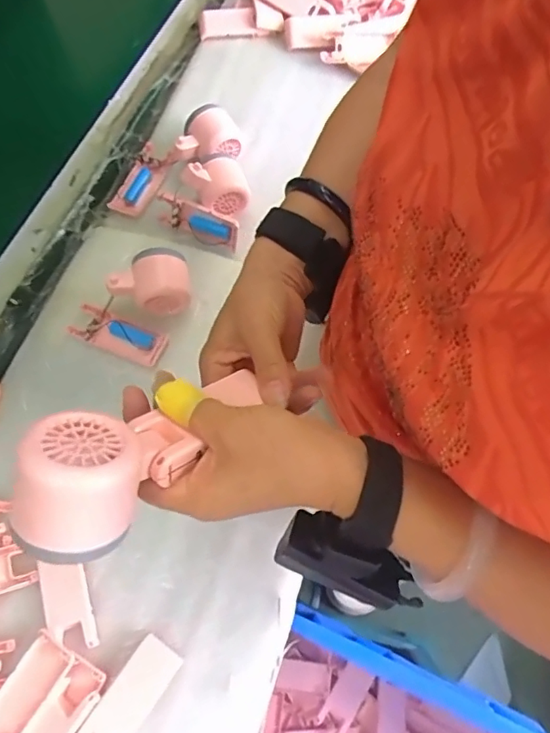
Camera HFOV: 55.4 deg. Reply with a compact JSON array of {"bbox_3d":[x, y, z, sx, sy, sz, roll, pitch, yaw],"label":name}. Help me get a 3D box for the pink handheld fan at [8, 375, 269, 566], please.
[{"bbox_3d":[-0.066,0.040,0.288,0.063,0.044,0.155,40,37,15],"label":"pink handheld fan"}]

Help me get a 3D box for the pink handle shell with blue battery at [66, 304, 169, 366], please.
[{"bbox_3d":[-0.165,-0.034,0.554,0.099,0.021,0.036,20,70,9],"label":"pink handle shell with blue battery"}]

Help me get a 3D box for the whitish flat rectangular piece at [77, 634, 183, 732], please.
[{"bbox_3d":[-0.123,0.278,0.436,0.039,0.007,0.099,34,73,13],"label":"whitish flat rectangular piece"}]

